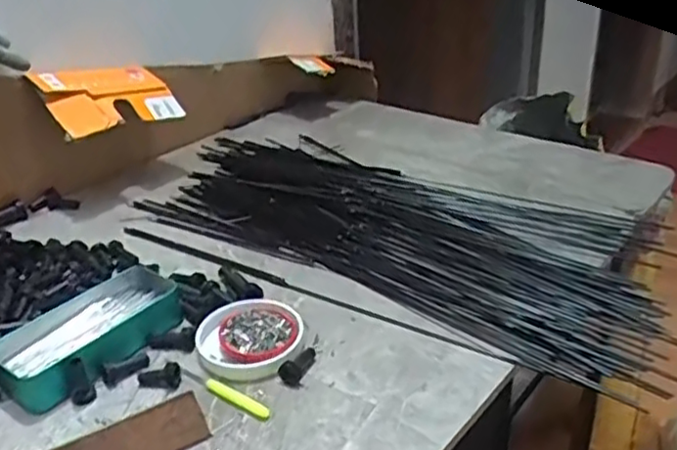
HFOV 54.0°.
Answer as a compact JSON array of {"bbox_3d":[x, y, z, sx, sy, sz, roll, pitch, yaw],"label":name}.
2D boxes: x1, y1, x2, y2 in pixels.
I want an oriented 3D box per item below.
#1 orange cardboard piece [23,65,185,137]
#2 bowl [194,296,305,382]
[{"bbox_3d":[-0.285,-0.163,0.817,0.118,0.020,0.159,43,38,21],"label":"orange cardboard piece"},{"bbox_3d":[-0.076,0.096,0.572,0.083,0.015,0.088,-2,29,1],"label":"bowl"}]

